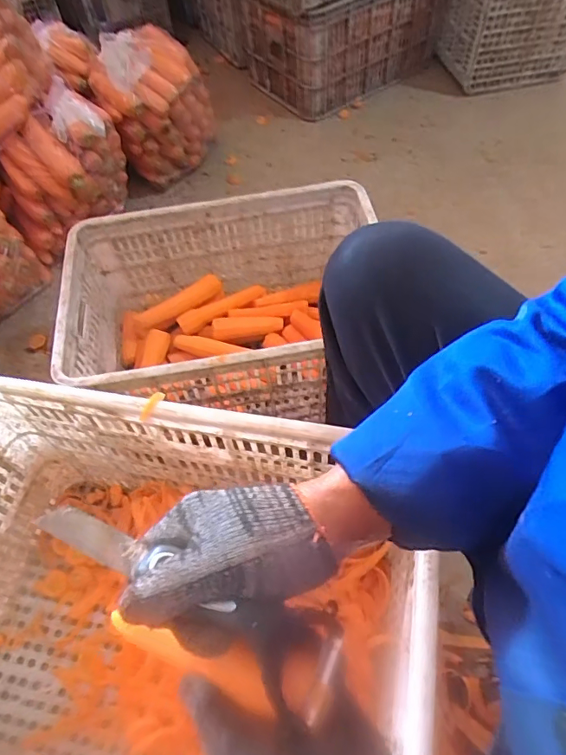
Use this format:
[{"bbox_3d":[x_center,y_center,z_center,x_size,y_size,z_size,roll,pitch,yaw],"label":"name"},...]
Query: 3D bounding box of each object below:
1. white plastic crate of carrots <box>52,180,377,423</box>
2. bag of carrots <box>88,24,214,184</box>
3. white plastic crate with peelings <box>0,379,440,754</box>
[{"bbox_3d":[-0.098,-0.111,0.880,0.503,0.240,0.362,-8,58,-2],"label":"white plastic crate of carrots"},{"bbox_3d":[-0.317,-0.672,1.241,0.203,0.309,0.248,24,62,17],"label":"bag of carrots"},{"bbox_3d":[-0.156,0.291,0.613,0.598,0.327,0.417,7,59,8],"label":"white plastic crate with peelings"}]

